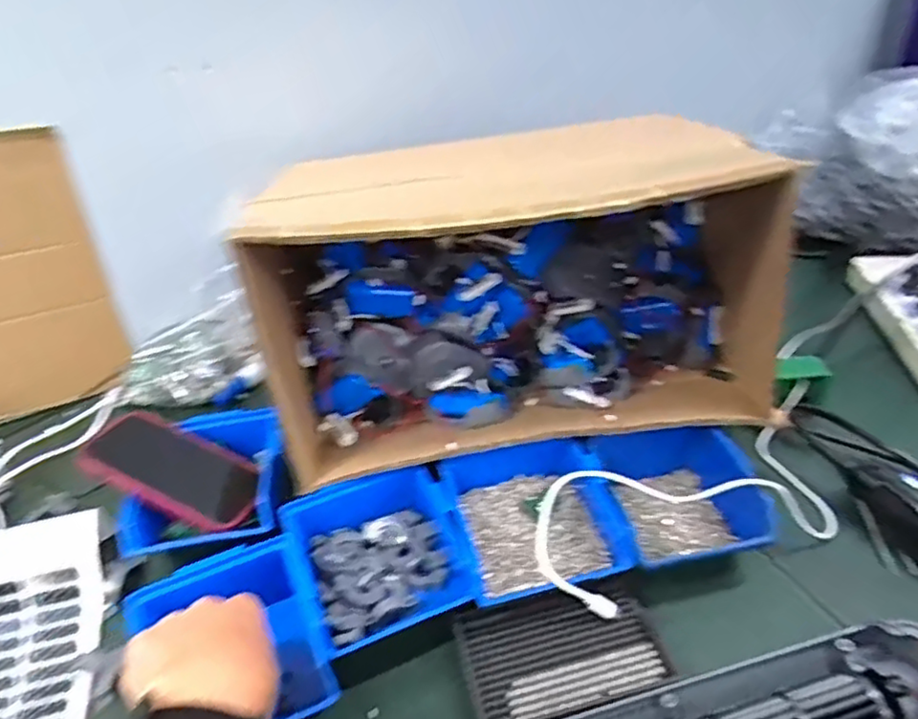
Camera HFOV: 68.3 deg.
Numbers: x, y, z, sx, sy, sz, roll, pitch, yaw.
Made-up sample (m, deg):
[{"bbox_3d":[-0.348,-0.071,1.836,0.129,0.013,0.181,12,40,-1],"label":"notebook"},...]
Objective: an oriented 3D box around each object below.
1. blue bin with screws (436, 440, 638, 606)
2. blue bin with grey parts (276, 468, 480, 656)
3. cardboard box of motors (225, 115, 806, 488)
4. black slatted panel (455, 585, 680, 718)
[{"bbox_3d":[0.056,0.125,0.535,0.118,0.051,0.134,-13,37,-8],"label":"blue bin with screws"},{"bbox_3d":[-0.063,0.150,0.524,0.121,0.051,0.139,-16,37,-13],"label":"blue bin with grey parts"},{"bbox_3d":[0.051,-0.067,0.616,0.410,0.237,0.280,-7,36,0],"label":"cardboard box of motors"},{"bbox_3d":[0.071,0.199,0.471,0.134,0.010,0.084,-12,37,-8],"label":"black slatted panel"}]

